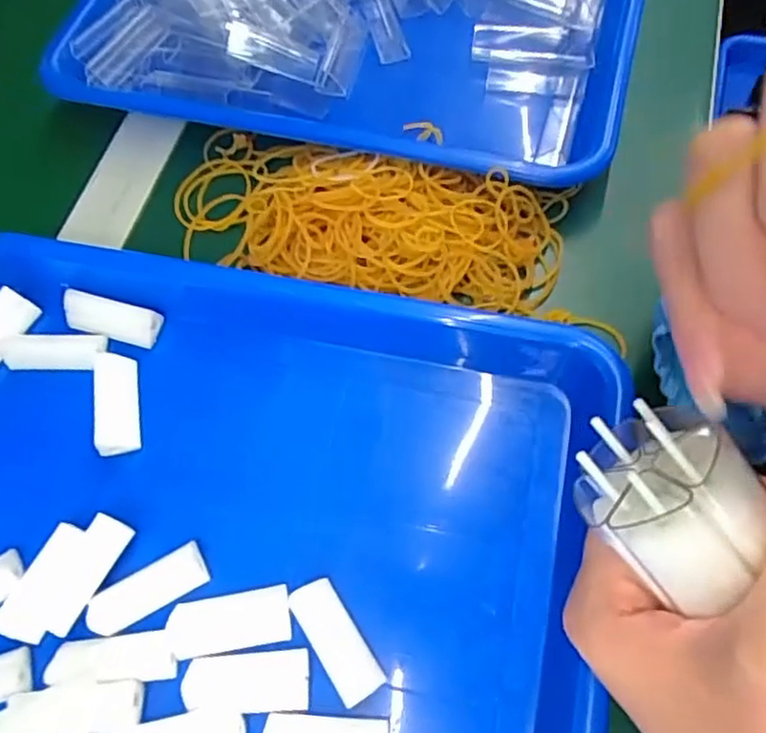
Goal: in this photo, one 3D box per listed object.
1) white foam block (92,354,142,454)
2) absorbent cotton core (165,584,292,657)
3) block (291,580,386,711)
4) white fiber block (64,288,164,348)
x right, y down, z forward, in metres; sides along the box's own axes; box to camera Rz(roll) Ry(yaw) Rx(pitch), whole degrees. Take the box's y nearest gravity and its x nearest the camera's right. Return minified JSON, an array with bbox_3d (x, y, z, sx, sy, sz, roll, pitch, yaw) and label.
[{"bbox_3d":[-0.122,0.017,0.295,0.017,0.015,0.047,-12,65,-1],"label":"white foam block"},{"bbox_3d":[-0.061,0.102,0.256,0.048,0.005,0.021,-10,65,0],"label":"absorbent cotton core"},{"bbox_3d":[-0.018,0.105,0.248,0.017,0.009,0.046,-33,67,-10],"label":"block"},{"bbox_3d":[-0.132,-0.024,0.313,0.047,0.011,0.017,11,67,10],"label":"white fiber block"}]

